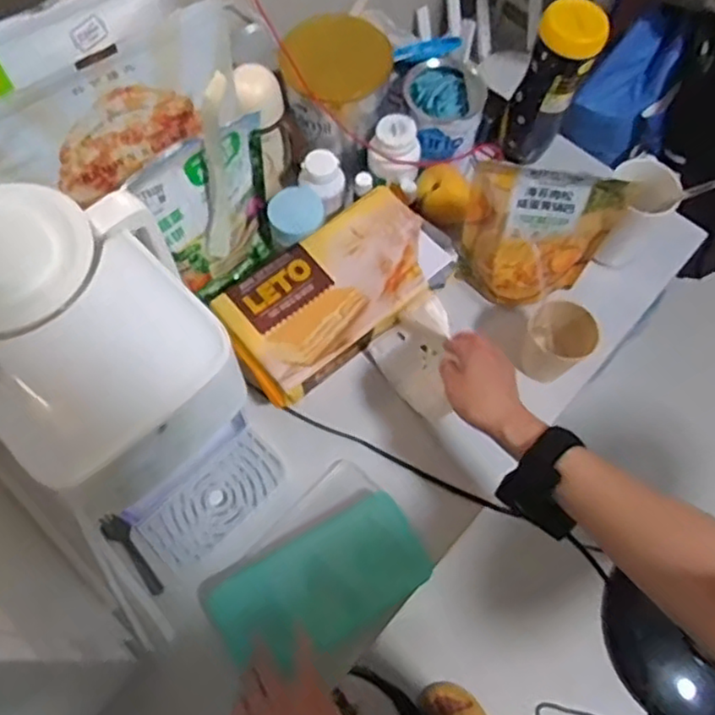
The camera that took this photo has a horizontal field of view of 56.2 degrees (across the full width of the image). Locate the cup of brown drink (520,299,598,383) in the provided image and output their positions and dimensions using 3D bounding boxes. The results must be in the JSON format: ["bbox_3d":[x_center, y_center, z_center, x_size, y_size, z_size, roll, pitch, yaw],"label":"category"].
[{"bbox_3d":[0.224,-0.016,0.750,0.065,0.078,0.067,0,64,-1],"label":"cup of brown drink"}]

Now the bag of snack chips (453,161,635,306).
[{"bbox_3d":[0.197,-0.128,0.741,0.159,0.183,0.050,8,64,3],"label":"bag of snack chips"}]

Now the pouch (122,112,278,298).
[{"bbox_3d":[-0.148,-0.156,0.733,0.136,0.199,0.058,-31,68,-15],"label":"pouch"}]

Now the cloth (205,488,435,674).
[{"bbox_3d":[-0.035,0.222,0.658,0.205,0.019,0.106,-28,68,-13],"label":"cloth"}]

